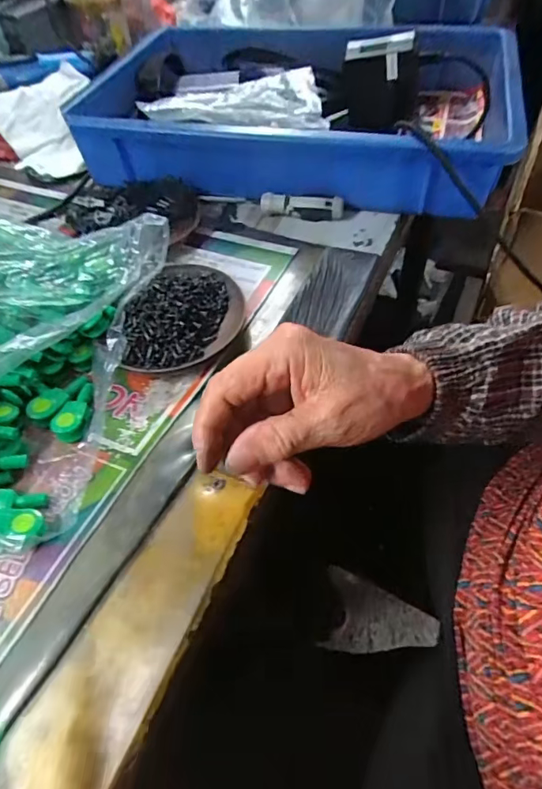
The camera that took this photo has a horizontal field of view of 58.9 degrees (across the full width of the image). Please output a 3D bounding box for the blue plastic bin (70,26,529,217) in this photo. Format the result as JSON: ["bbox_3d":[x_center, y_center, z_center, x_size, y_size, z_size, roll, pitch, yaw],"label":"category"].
[{"bbox_3d":[0.023,-0.314,0.517,0.407,0.079,0.305,8,53,11],"label":"blue plastic bin"}]

